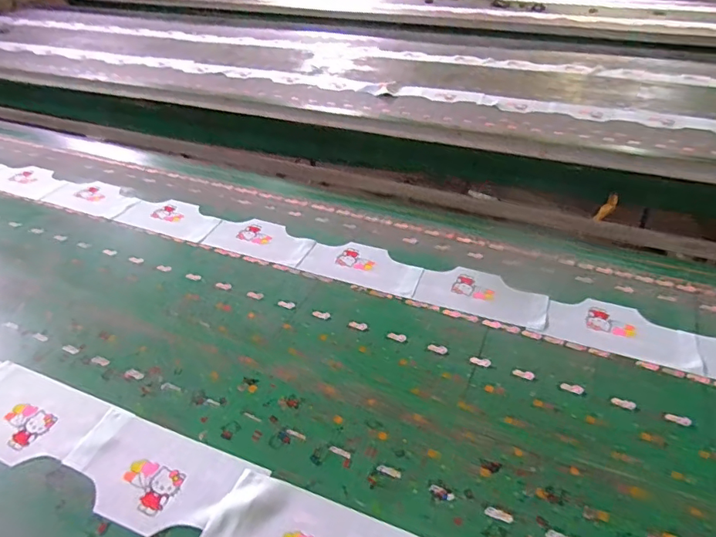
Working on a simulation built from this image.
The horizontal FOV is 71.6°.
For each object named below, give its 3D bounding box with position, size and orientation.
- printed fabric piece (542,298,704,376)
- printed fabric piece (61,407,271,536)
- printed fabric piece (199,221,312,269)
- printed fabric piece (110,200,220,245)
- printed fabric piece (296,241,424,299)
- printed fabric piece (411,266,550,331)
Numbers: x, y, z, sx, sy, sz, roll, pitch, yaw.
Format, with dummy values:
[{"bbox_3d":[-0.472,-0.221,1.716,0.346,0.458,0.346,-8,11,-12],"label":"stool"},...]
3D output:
[{"bbox_3d":[0.482,0.112,0.912,0.252,0.006,0.131,15,41,20],"label":"printed fabric piece"},{"bbox_3d":[-0.290,0.288,0.696,0.260,0.010,0.138,13,40,19],"label":"printed fabric piece"},{"bbox_3d":[-0.225,-0.068,1.158,0.247,0.006,0.135,14,40,14],"label":"printed fabric piece"},{"bbox_3d":[-0.473,-0.126,1.238,0.276,0.012,0.132,14,42,15],"label":"printed fabric piece"},{"bbox_3d":[0.011,-0.009,1.079,0.260,0.008,0.134,14,41,19],"label":"printed fabric piece"},{"bbox_3d":[0.248,0.049,0.996,0.252,0.005,0.138,13,40,19],"label":"printed fabric piece"}]

